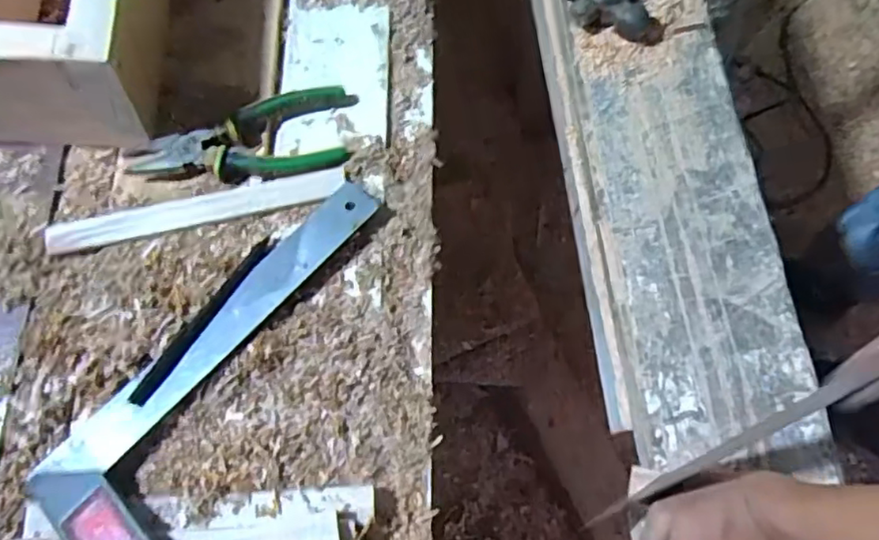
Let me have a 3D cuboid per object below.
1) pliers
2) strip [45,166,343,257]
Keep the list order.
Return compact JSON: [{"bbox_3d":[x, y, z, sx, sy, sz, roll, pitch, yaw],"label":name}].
[{"bbox_3d":[-0.154,-0.101,0.500,0.177,0.026,0.068,-16,72,-7],"label":"pliers"},{"bbox_3d":[-0.186,-0.048,0.481,0.223,0.010,0.025,-13,72,-6],"label":"strip"}]

